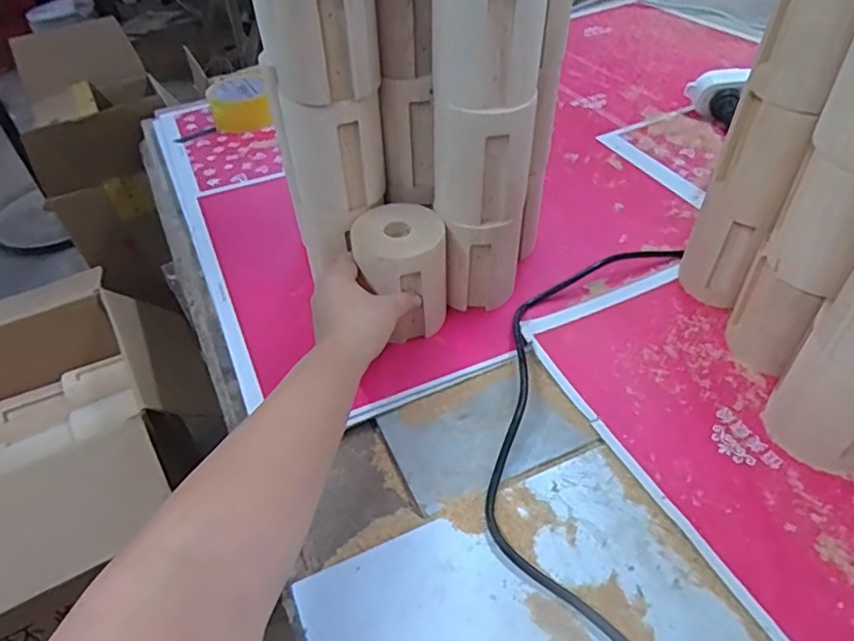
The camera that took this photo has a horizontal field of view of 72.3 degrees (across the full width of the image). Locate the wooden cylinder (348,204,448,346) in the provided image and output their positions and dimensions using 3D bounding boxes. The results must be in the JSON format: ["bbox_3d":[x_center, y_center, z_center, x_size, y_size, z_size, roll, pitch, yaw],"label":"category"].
[{"bbox_3d":[-0.022,-0.043,0.531,0.081,0.105,0.078,-1,45,1],"label":"wooden cylinder"}]

